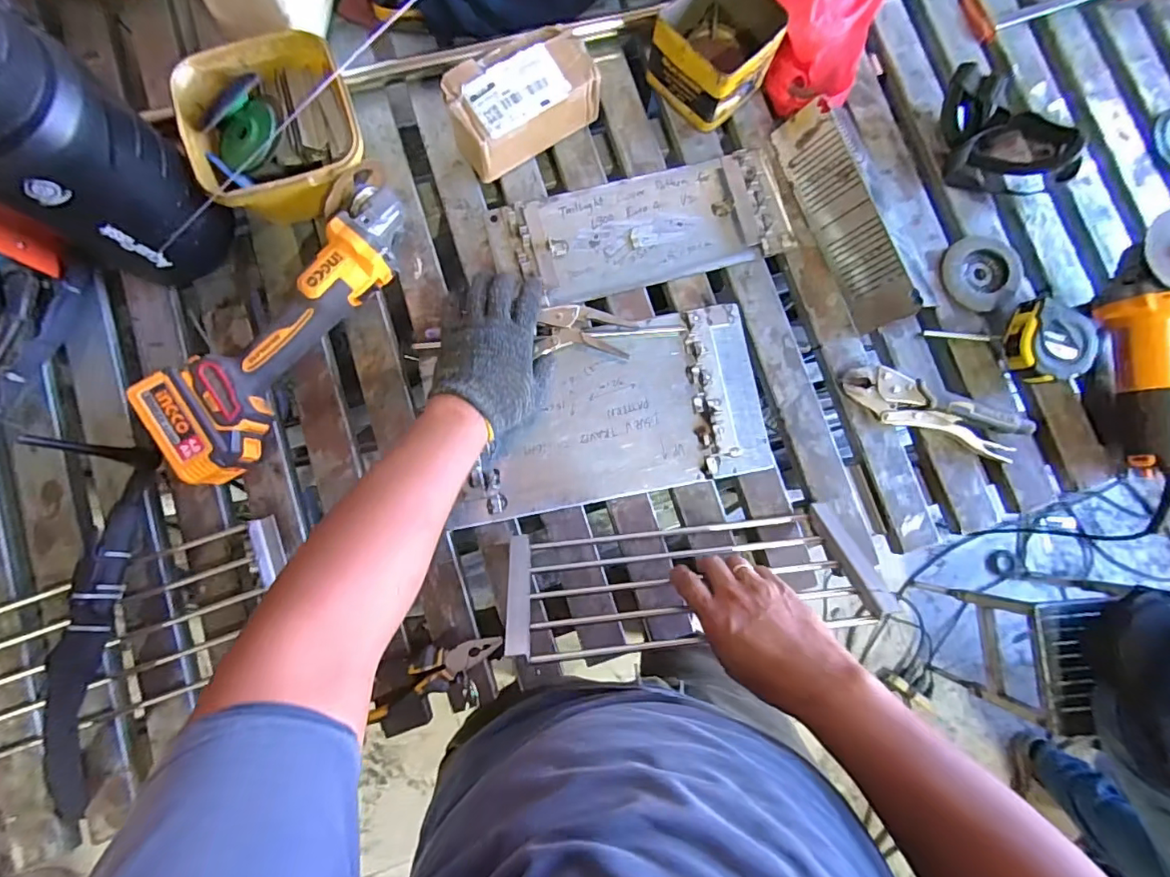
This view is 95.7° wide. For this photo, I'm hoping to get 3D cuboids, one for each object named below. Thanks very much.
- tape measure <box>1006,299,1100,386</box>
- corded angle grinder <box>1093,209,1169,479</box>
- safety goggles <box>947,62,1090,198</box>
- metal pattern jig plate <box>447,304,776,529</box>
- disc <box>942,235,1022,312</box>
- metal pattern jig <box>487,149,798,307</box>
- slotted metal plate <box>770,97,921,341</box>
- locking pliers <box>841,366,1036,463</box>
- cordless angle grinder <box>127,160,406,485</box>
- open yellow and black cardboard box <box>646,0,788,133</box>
[{"bbox_3d":[0.539,-0.111,0.616,0.072,0.052,0.087,17,83,0],"label":"tape measure"},{"bbox_3d":[0.649,-0.103,0.605,0.090,0.098,0.285,7,83,-1],"label":"corded angle grinder"},{"bbox_3d":[0.510,-0.371,0.641,0.160,0.071,0.122,-4,84,-3],"label":"safety goggles"},{"bbox_3d":[0.032,-0.028,0.613,0.346,0.009,0.190,-10,84,-3],"label":"metal pattern jig plate"},{"bbox_3d":[0.486,-0.204,0.649,0.089,0.016,0.091,0,84,-2],"label":"disc"},{"bbox_3d":[0.068,-0.255,0.638,0.342,0.018,0.131,-13,84,-3],"label":"metal pattern jig"},{"bbox_3d":[0.310,-0.267,0.635,0.011,0.068,0.277,-19,85,-42],"label":"slotted metal plate"},{"bbox_3d":[0.405,-0.034,0.616,0.202,0.034,0.056,23,83,1],"label":"locking pliers"},{"bbox_3d":[-0.311,-0.124,0.576,0.106,0.087,0.361,38,83,3],"label":"cordless angle grinder"},{"bbox_3d":[0.152,-0.464,0.634,0.125,0.084,0.126,44,84,3],"label":"open yellow and black cardboard box"}]

